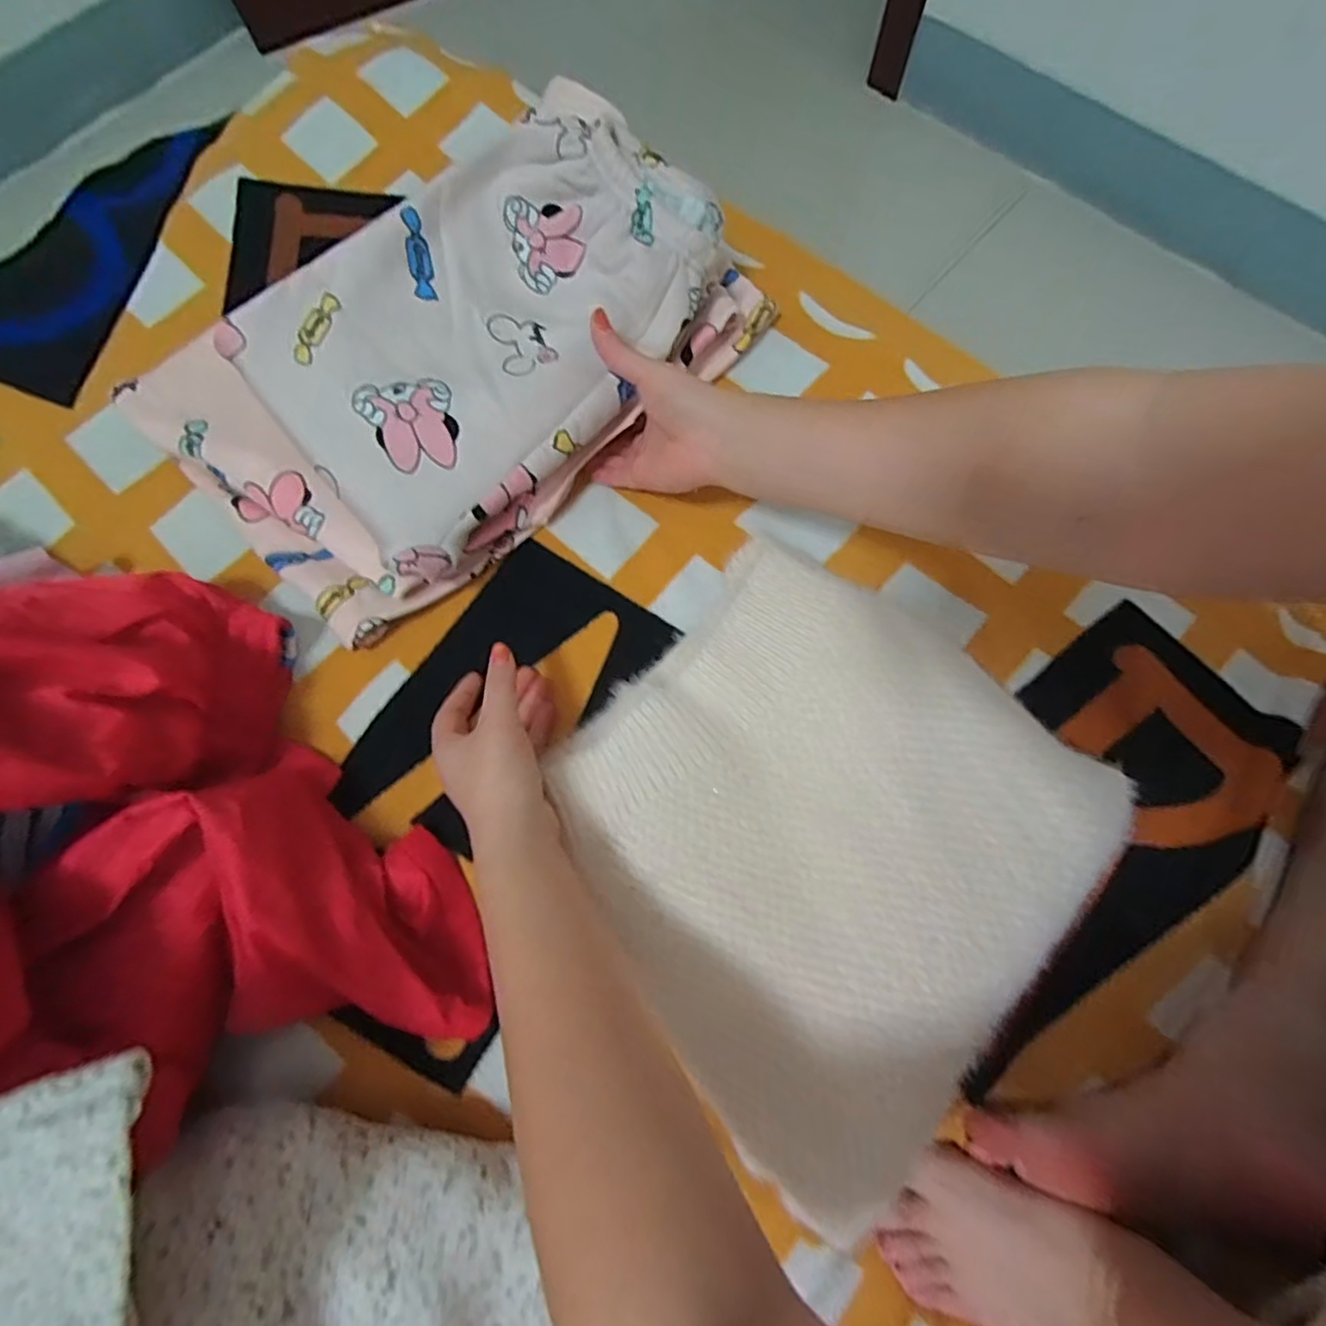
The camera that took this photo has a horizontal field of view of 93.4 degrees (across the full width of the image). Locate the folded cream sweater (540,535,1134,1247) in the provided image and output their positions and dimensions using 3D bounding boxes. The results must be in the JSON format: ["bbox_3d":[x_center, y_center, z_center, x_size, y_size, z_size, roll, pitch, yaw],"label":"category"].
[{"bbox_3d":[0.086,0.085,0.352,0.270,0.037,0.262,-43,78,-11],"label":"folded cream sweater"}]

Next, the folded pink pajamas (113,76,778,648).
[{"bbox_3d":[-0.146,-0.227,0.440,0.392,0.102,0.243,-43,78,-11],"label":"folded pink pajamas"}]

